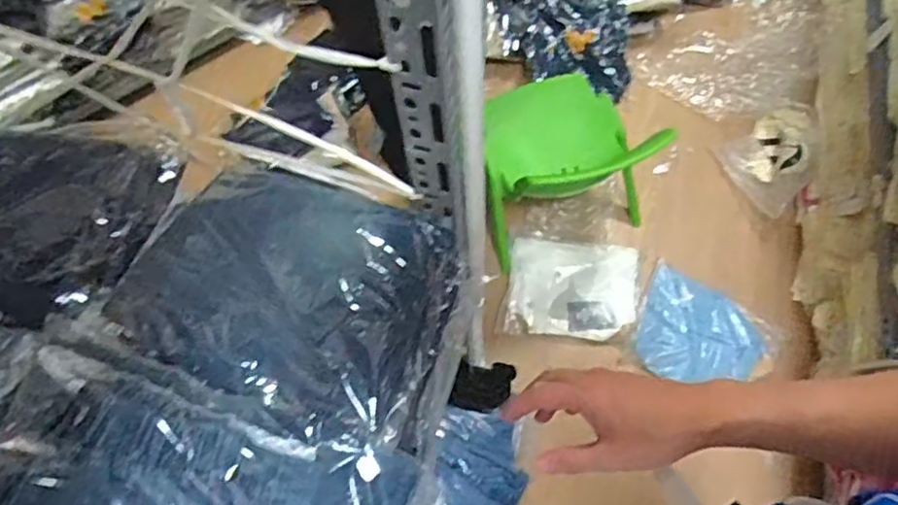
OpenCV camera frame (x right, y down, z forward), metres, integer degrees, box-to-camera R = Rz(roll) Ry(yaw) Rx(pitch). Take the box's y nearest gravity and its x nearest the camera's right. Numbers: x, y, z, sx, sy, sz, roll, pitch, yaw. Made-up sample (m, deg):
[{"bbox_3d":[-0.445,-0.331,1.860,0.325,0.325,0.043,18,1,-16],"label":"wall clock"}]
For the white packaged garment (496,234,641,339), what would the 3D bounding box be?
[{"bbox_3d":[0.270,0.076,1.482,0.289,0.027,0.222,4,67,5],"label":"white packaged garment"}]

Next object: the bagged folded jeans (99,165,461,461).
[{"bbox_3d":[-0.132,0.034,0.579,0.266,0.069,0.209,16,68,10],"label":"bagged folded jeans"}]

